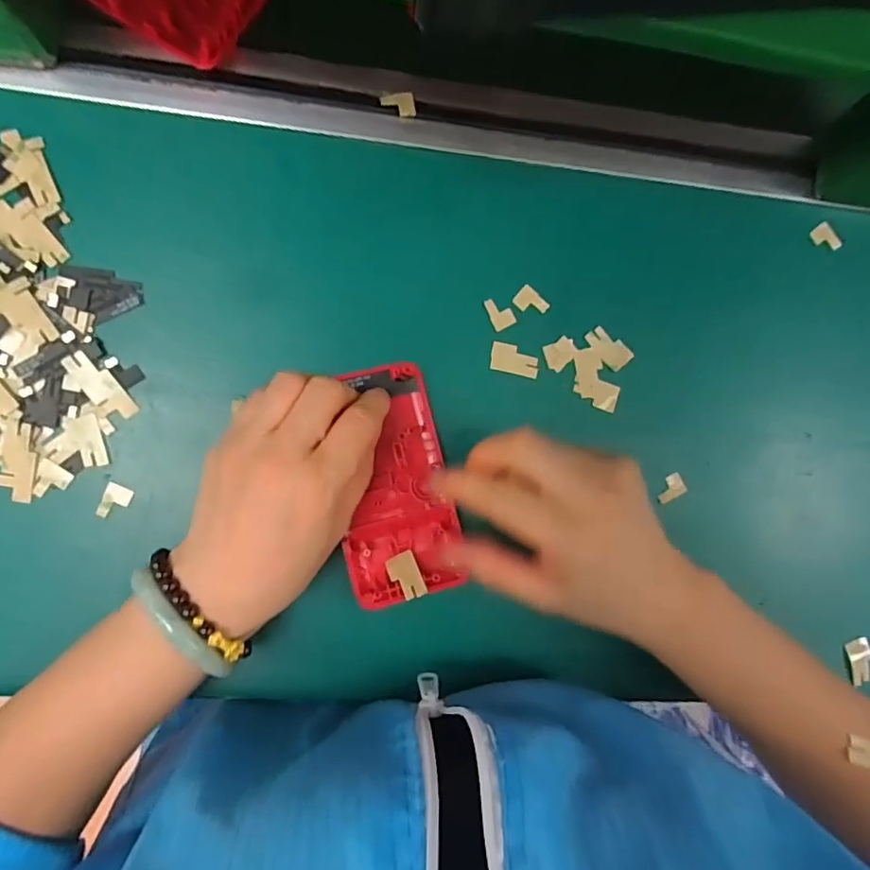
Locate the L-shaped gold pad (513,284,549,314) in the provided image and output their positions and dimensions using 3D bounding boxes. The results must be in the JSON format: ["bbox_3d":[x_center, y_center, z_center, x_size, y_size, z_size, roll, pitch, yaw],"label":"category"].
[{"bbox_3d":[0.055,-0.075,0.319,0.018,0.004,0.013,39,84,-6],"label":"L-shaped gold pad"}]

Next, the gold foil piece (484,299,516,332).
[{"bbox_3d":[0.037,-0.069,0.318,0.014,0.004,0.018,-31,94,-7],"label":"gold foil piece"}]

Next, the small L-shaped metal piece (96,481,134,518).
[{"bbox_3d":[-0.165,0.035,0.291,0.012,0.007,0.017,21,87,-7],"label":"small L-shaped metal piece"}]

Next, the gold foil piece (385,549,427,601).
[{"bbox_3d":[-0.016,0.074,0.293,0.016,0.004,0.025,-26,55,-1],"label":"gold foil piece"}]

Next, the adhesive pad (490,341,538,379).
[{"bbox_3d":[0.046,-0.042,0.319,0.028,0.004,0.016,13,95,1],"label":"adhesive pad"}]

